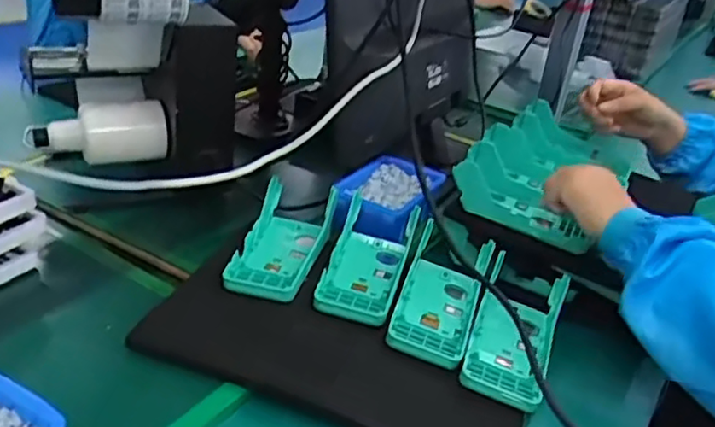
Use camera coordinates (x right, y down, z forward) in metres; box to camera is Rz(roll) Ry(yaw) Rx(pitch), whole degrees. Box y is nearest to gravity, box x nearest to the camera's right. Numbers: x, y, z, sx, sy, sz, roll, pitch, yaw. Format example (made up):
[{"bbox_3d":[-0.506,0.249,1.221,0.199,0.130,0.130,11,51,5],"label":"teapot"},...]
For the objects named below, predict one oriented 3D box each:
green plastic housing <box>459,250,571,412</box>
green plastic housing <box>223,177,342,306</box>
[{"bbox_3d":[0.157,0.114,0.662,0.080,0.044,0.195,15,32,17],"label":"green plastic housing"},{"bbox_3d":[-0.079,0.026,0.705,0.084,0.035,0.170,9,30,7],"label":"green plastic housing"}]

